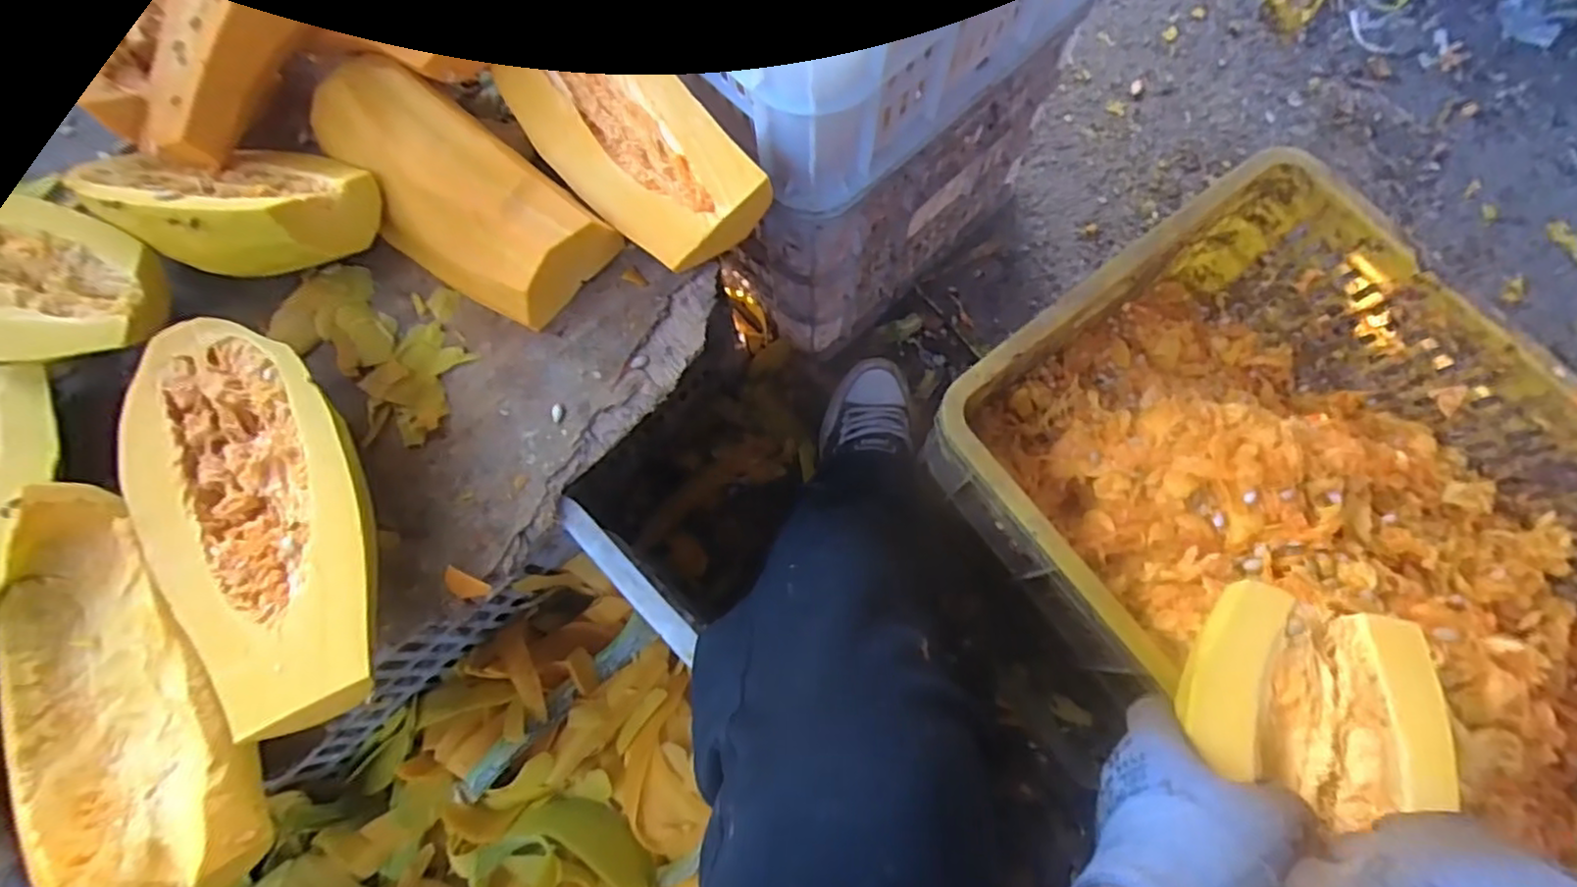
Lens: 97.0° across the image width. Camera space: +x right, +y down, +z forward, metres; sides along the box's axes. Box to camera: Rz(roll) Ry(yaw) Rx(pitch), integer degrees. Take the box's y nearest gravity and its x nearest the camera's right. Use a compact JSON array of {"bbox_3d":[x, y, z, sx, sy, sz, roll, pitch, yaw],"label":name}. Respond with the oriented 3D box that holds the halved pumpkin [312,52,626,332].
[{"bbox_3d":[-0.221,-0.169,0.451,0.222,0.048,0.096,38,79,10],"label":"halved pumpkin"}]

